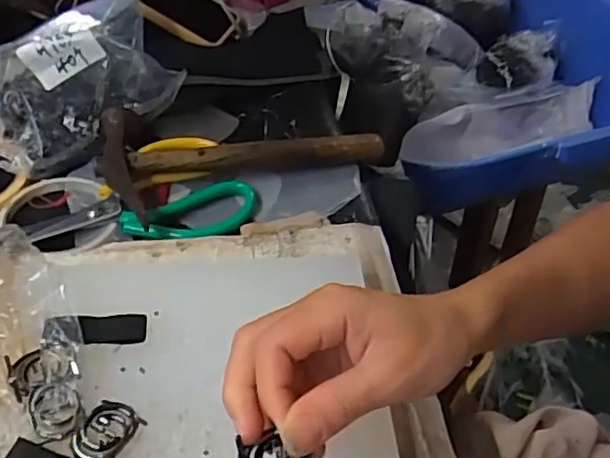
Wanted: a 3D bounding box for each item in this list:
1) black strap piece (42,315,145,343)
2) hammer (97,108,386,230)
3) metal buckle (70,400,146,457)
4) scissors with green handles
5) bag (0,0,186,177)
[{"bbox_3d":[-0.120,0.057,0.363,0.055,0.004,0.019,2,50,-14],"label":"black strap piece"},{"bbox_3d":[-0.048,-0.063,0.517,0.229,0.024,0.103,-5,47,-9],"label":"hammer"},{"bbox_3d":[-0.102,0.104,0.323,0.026,0.005,0.034,29,51,21],"label":"metal buckle"},{"bbox_3d":[-0.118,-0.006,0.480,0.170,0.012,0.054,-9,48,-12],"label":"scissors with green handles"},{"bbox_3d":[-0.199,-0.129,0.534,0.159,0.077,0.121,-31,56,-29],"label":"bag"}]

